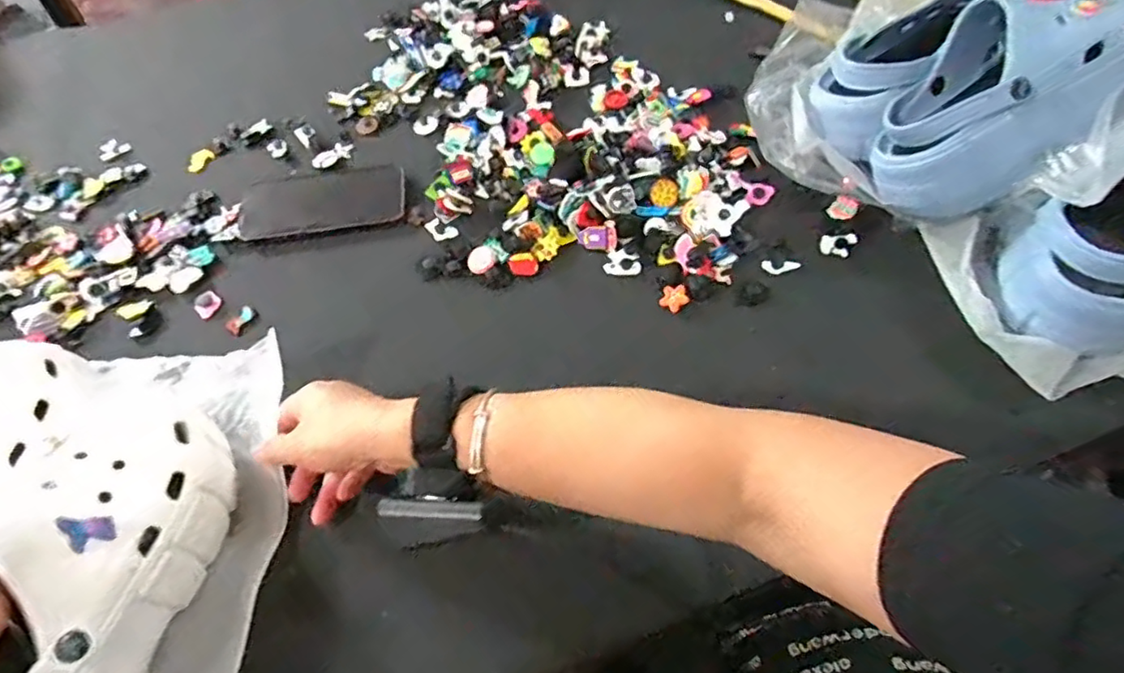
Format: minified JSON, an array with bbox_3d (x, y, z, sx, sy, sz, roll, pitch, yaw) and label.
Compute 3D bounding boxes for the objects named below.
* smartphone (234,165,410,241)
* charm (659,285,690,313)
[{"bbox_3d":[-0.241,-0.139,0.624,0.166,0.012,0.083,-8,57,-1],"label":"smartphone"},{"bbox_3d":[0.097,-0.033,0.533,0.023,0.008,0.024,31,64,21],"label":"charm"}]

